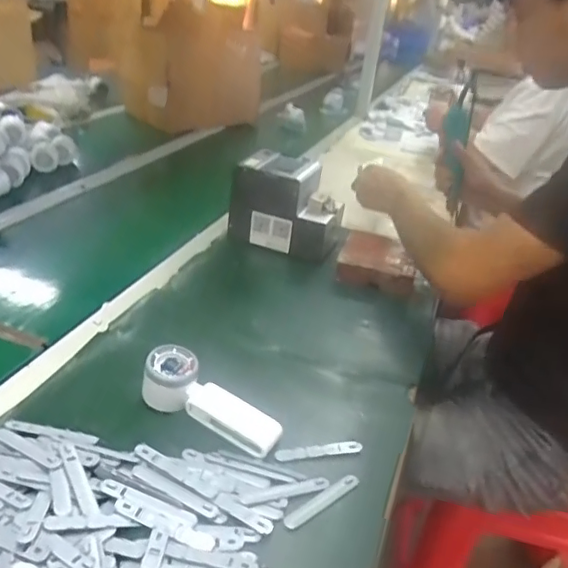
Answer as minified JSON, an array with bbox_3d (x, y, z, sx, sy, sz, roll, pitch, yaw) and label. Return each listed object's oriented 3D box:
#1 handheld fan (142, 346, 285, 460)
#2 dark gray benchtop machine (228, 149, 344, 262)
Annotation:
[{"bbox_3d":[-0.077,0.126,0.616,0.161,0.057,0.051,18,31,19],"label":"handheld fan"},{"bbox_3d":[0.007,-0.142,1.024,0.194,0.146,0.138,11,29,7],"label":"dark gray benchtop machine"}]

